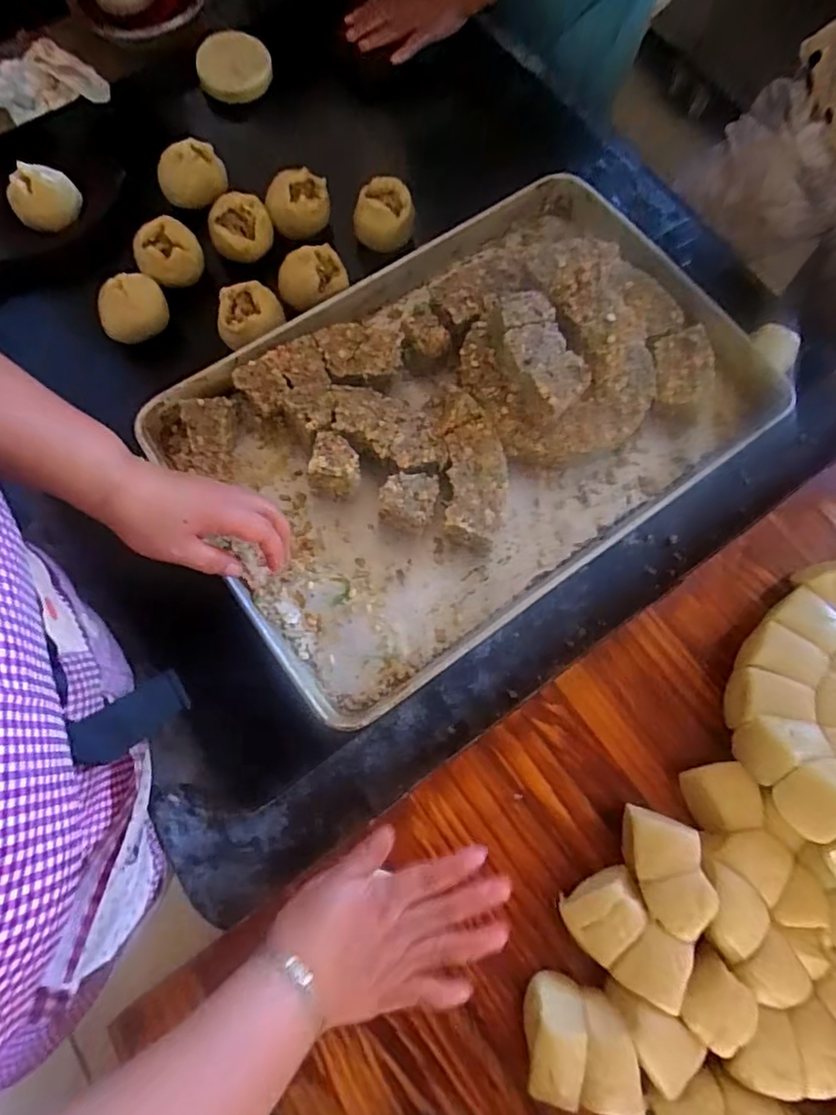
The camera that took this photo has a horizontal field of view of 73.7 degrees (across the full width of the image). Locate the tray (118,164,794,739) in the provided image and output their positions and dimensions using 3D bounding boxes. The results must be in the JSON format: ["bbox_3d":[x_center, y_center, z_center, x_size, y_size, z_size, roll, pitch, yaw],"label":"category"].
[{"bbox_3d":[0.063,-0.162,0.589,0.606,0.109,0.401,-34,78,-10],"label":"tray"}]

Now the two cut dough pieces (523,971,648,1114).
[{"bbox_3d":[0.119,0.365,0.425,0.078,0.050,0.074,1,75,-1],"label":"two cut dough pieces"}]

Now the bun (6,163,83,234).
[{"bbox_3d":[-0.446,-0.429,0.670,0.076,0.056,0.060,-37,79,-11],"label":"bun"}]

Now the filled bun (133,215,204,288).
[{"bbox_3d":[-0.295,-0.360,0.663,0.074,0.045,0.067,-27,77,-9],"label":"filled bun"}]

